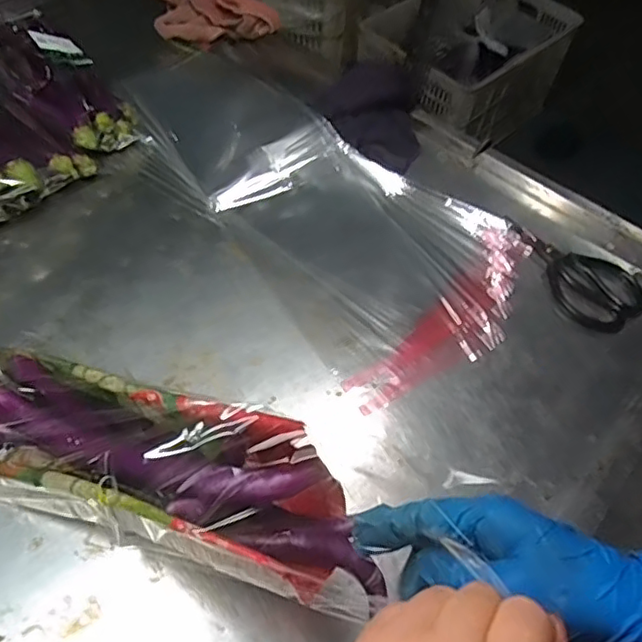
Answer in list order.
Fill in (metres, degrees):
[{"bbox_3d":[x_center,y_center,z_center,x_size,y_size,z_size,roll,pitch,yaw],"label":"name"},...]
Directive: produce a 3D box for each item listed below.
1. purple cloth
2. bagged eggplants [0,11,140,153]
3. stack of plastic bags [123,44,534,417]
[{"bbox_3d":[0.073,-0.279,0.798,0.144,0.067,0.123,27,56,14],"label":"purple cloth"},{"bbox_3d":[-0.362,-0.318,0.806,0.118,0.082,0.319,-31,62,-24],"label":"bagged eggplants"},{"bbox_3d":[-0.019,-0.177,0.753,0.288,0.033,0.607,-31,62,-24],"label":"stack of plastic bags"}]

